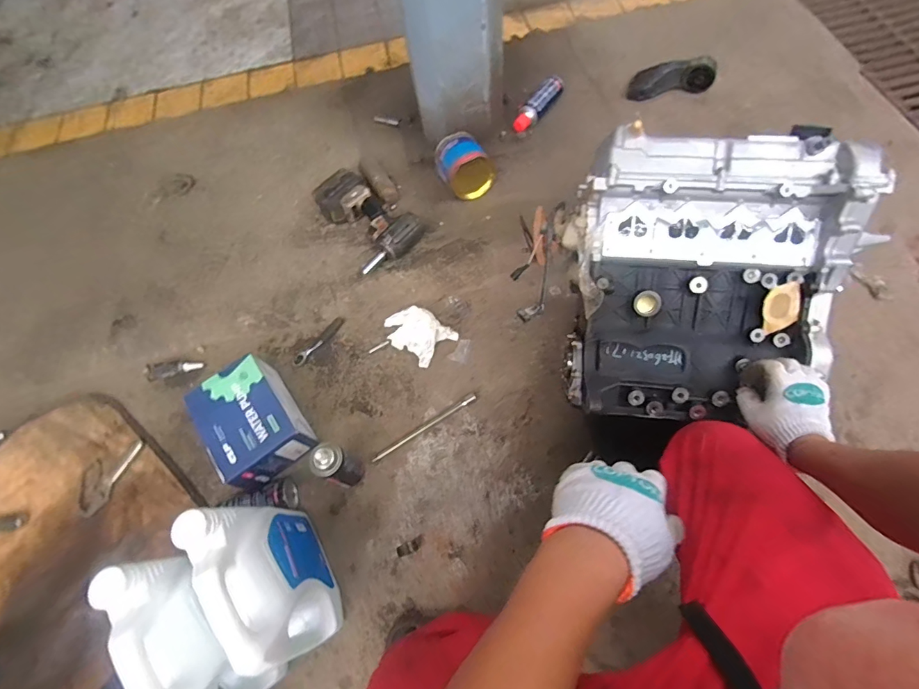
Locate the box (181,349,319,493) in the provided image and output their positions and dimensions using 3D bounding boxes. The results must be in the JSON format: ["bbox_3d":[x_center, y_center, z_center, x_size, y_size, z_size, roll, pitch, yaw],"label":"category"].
[{"bbox_3d":[-0.418,0.159,0.874,0.160,0.115,0.221,-34,68,-11],"label":"box"}]

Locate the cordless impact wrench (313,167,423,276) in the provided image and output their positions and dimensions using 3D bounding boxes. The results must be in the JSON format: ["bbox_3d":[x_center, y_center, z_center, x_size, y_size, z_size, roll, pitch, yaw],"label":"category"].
[{"bbox_3d":[-0.229,-0.310,1.062,0.178,0.090,0.278,-37,68,-11],"label":"cordless impact wrench"}]

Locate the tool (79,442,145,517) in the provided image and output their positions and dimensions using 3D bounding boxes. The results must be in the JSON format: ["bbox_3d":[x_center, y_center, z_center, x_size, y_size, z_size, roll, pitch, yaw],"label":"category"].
[{"bbox_3d":[-0.752,0.275,0.914,0.080,0.009,0.160,16,68,10],"label":"tool"}]

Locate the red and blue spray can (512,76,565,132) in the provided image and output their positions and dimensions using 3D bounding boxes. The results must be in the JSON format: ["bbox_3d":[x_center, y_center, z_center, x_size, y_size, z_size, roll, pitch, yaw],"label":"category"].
[{"bbox_3d":[0.219,-0.663,1.185,0.056,0.058,0.204,35,72,17],"label":"red and blue spray can"}]

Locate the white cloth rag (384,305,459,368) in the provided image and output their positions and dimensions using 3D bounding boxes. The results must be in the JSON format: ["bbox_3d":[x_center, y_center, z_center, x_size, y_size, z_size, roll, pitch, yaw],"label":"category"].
[{"bbox_3d":[-0.096,-0.028,0.977,0.155,0.029,0.104,37,73,18],"label":"white cloth rag"}]

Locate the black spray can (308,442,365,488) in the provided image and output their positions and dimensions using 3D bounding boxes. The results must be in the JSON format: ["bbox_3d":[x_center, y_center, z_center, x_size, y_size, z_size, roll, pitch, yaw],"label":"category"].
[{"bbox_3d":[-0.228,0.226,0.805,0.058,0.159,0.056,-1,66,3],"label":"black spray can"}]

